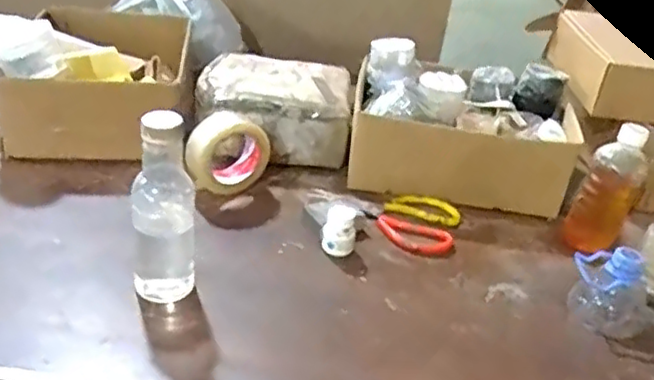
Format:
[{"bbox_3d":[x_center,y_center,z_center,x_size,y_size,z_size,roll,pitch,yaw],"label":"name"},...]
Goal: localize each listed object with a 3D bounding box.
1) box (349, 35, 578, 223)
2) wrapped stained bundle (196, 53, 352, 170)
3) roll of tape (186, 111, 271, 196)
[{"bbox_3d":[0.192,-0.090,0.999,0.309,0.162,0.198,7,29,0],"label":"box"},{"bbox_3d":[-0.083,-0.126,1.088,0.231,0.108,0.204,6,29,-1],"label":"wrapped stained bundle"},{"bbox_3d":[-0.137,-0.053,0.942,0.113,0.101,0.051,-18,38,-36],"label":"roll of tape"}]

